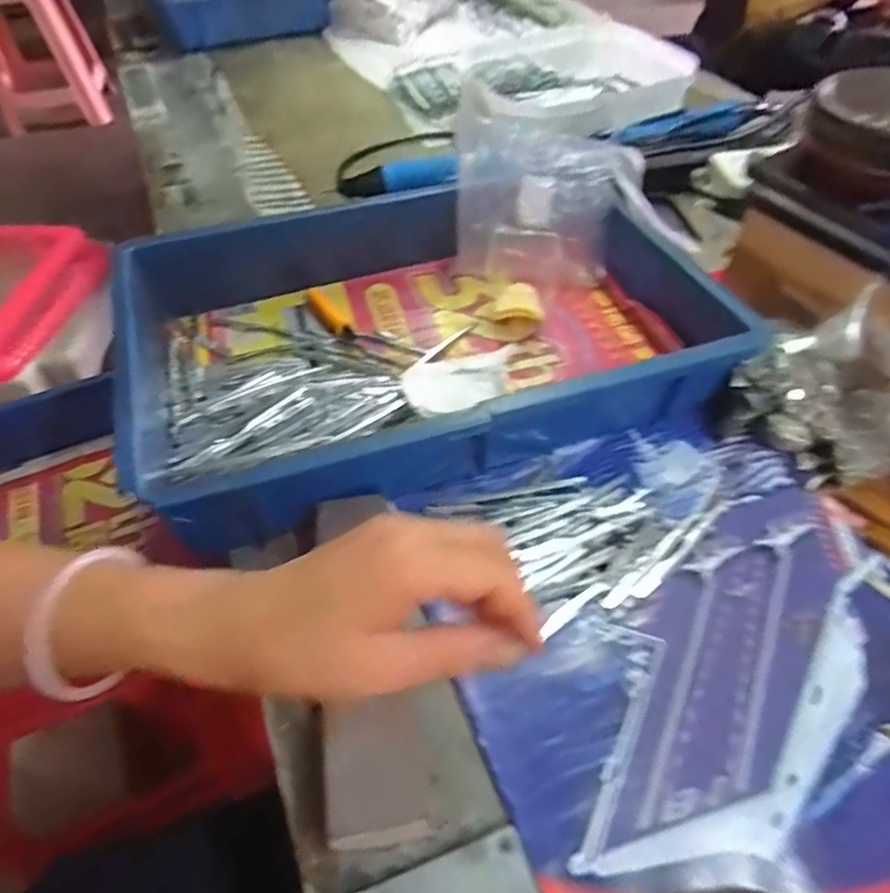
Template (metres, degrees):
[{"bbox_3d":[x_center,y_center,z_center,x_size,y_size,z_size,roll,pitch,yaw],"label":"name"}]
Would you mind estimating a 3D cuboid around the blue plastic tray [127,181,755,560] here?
[{"bbox_3d":[-0.007,-0.102,0.488,0.460,0.085,0.297,-16,52,-11],"label":"blue plastic tray"}]

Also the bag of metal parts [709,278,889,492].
[{"bbox_3d":[0.270,-0.037,0.419,0.102,0.102,0.132,-27,55,-21],"label":"bag of metal parts"}]

